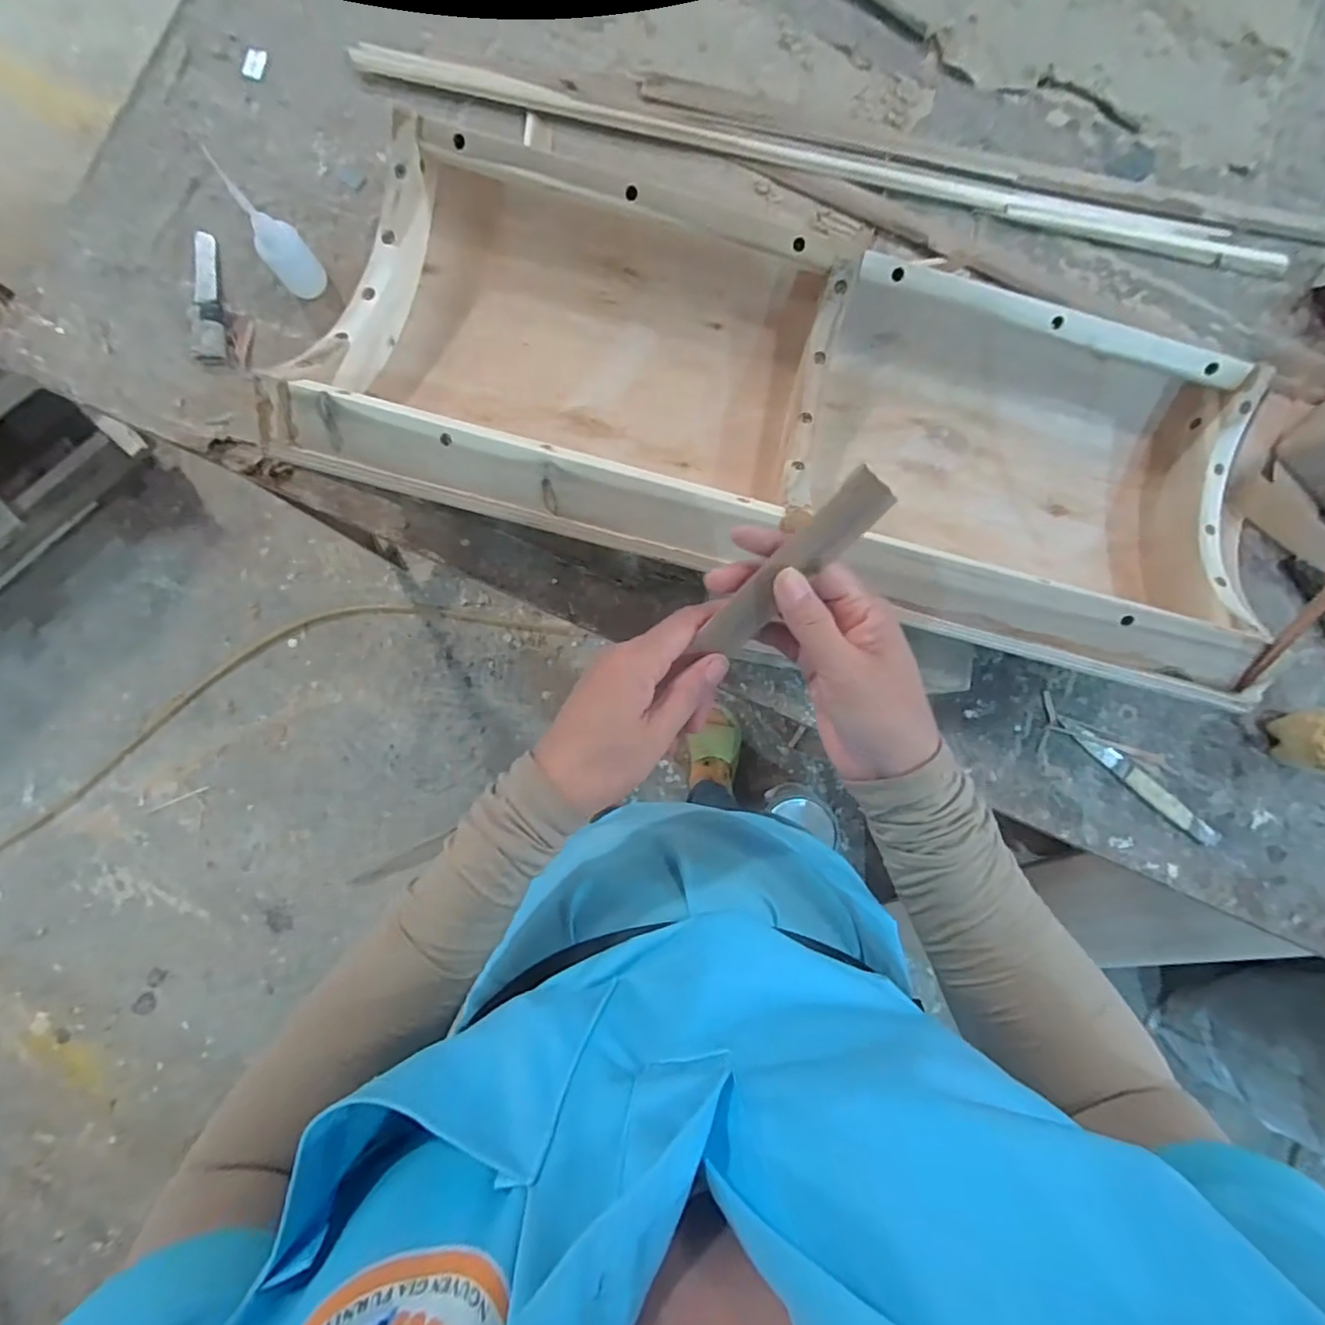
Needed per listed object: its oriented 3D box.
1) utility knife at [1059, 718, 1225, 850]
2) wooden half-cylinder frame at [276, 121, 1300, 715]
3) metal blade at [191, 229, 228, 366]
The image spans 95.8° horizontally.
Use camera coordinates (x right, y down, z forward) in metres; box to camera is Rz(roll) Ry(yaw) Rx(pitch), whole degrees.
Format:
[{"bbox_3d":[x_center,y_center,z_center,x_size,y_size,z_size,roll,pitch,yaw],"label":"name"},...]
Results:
[{"bbox_3d":[0.418,0.104,0.525,0.170,0.005,0.019,40,85,0],"label":"utility knife"},{"bbox_3d":[0.119,-0.181,0.461,0.717,0.123,0.284,15,86,-3],"label":"wooden half-cylinder frame"},{"bbox_3d":[-0.370,-0.298,0.486,0.022,0.013,0.109,-6,87,-4],"label":"metal blade"}]

